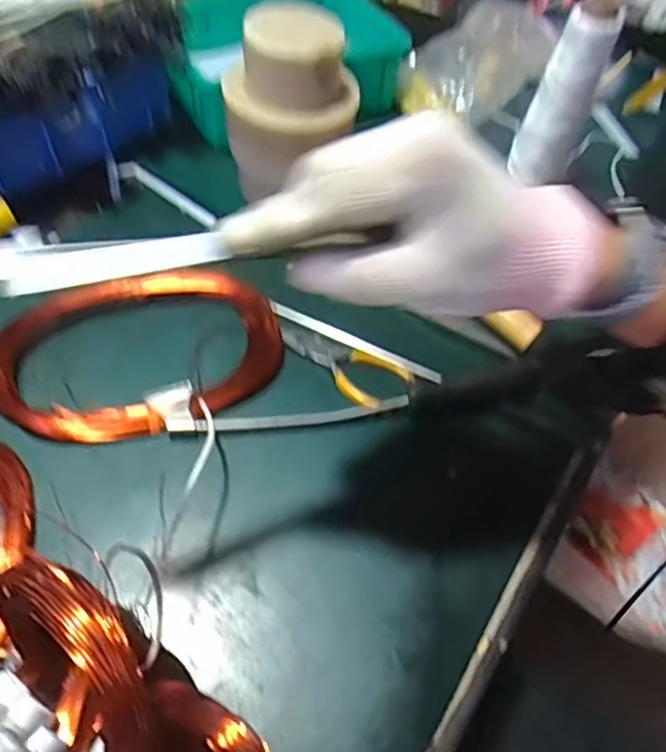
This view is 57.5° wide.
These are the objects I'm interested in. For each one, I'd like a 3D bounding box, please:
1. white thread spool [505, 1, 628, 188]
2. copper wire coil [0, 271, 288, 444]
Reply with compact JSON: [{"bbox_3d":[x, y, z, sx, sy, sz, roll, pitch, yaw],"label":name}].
[{"bbox_3d":[0.212,-0.256,0.568,0.058,0.169,0.055,3,55,-4],"label":"white thread spool"},{"bbox_3d":[-0.146,-0.019,0.452,0.217,0.029,0.130,-6,55,-10],"label":"copper wire coil"}]

